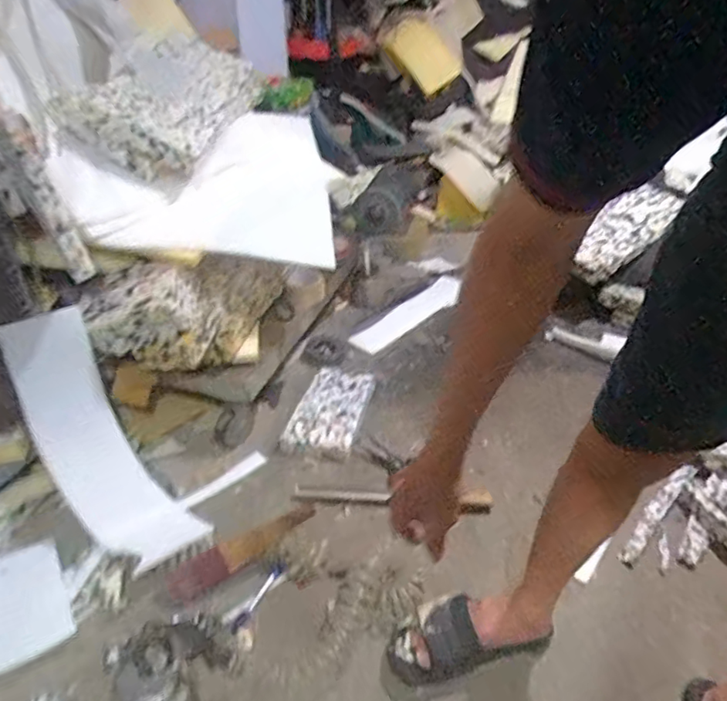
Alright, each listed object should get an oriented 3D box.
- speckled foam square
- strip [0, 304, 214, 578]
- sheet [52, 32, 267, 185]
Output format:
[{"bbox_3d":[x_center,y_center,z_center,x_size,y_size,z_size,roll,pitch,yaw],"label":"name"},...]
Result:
[{"bbox_3d":[-0.077,0.141,1.295,0.151,0.032,0.281,10,37,10],"label":"speckled foam square"},{"bbox_3d":[-0.499,0.171,1.011,0.153,0.470,0.148,-32,5,-38],"label":"strip"},{"bbox_3d":[-0.450,-0.612,1.317,0.282,0.079,0.712,27,37,-14],"label":"sheet"}]

